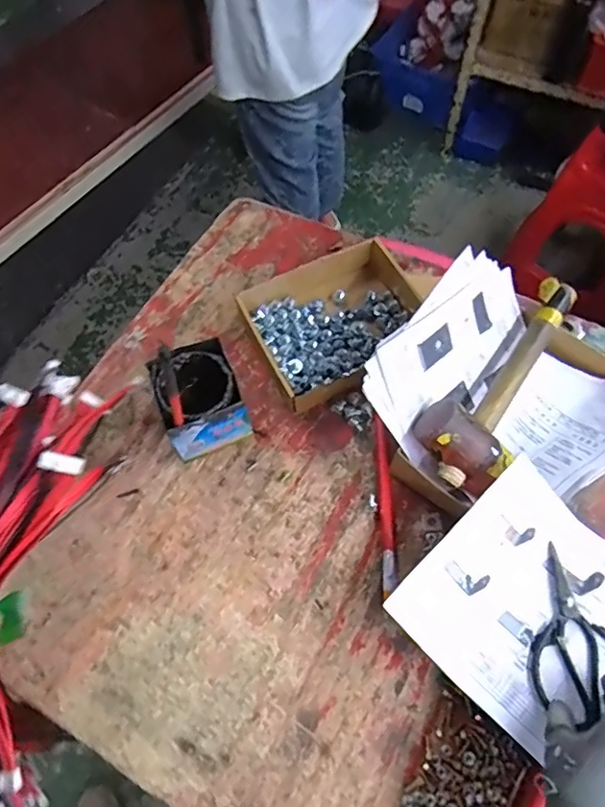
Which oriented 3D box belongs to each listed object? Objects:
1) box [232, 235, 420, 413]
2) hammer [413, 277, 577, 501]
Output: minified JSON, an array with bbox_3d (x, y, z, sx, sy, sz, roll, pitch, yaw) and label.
[{"bbox_3d":[0.051,-0.110,0.731,0.226,0.053,0.181,-24,65,-10],"label":"box"},{"bbox_3d":[0.241,-0.020,0.616,0.102,0.067,0.276,41,71,19],"label":"hammer"}]

